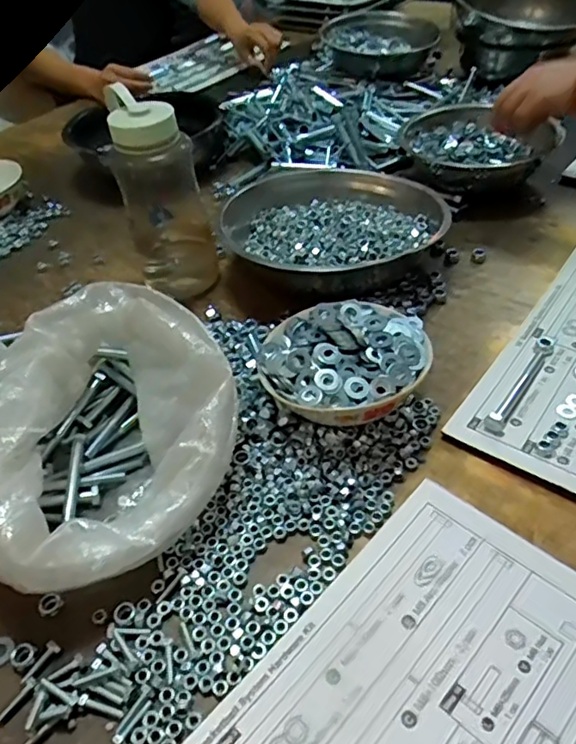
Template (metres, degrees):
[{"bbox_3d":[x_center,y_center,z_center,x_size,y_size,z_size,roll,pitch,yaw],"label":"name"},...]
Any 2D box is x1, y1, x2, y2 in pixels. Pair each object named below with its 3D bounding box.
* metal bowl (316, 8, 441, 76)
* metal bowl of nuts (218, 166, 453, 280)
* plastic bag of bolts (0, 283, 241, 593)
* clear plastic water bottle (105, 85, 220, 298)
[{"bbox_3d":[0.165,-0.594,1.046,0.211,0.073,0.191,2,43,10],"label":"metal bowl"},{"bbox_3d":[0.059,-0.172,0.677,0.221,0.077,0.202,-4,43,4],"label":"metal bowl of nuts"},{"bbox_3d":[-0.145,0.047,0.446,0.197,0.120,0.234,11,46,19],"label":"plastic bag of bolts"},{"bbox_3d":[-0.134,-0.190,0.632,0.085,0.197,0.081,-15,43,-9],"label":"clear plastic water bottle"}]

